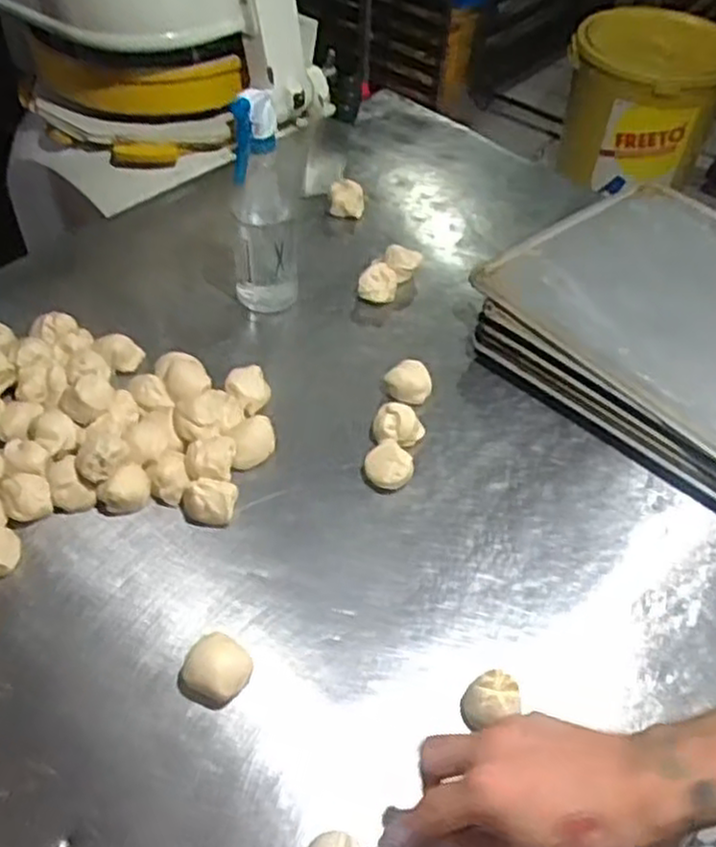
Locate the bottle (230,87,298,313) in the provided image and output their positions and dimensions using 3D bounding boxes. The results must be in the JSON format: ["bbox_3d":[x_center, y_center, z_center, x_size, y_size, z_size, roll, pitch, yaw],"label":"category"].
[{"bbox_3d":[-0.095,-0.213,0.768,0.072,0.243,0.075,0,50,-5],"label":"bottle"}]

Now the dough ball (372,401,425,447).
[{"bbox_3d":[0.037,0.005,0.730,0.043,0.031,0.042,3,50,-3],"label":"dough ball"}]

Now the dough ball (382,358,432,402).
[{"bbox_3d":[0.050,-0.039,0.777,0.048,0.037,0.040,5,50,-1],"label":"dough ball"}]

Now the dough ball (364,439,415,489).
[{"bbox_3d":[0.027,0.041,0.696,0.036,0.034,0.047,-20,54,-21],"label":"dough ball"}]

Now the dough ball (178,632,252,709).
[{"bbox_3d":[-0.105,0.182,0.562,0.051,0.024,0.045,21,51,11],"label":"dough ball"}]

